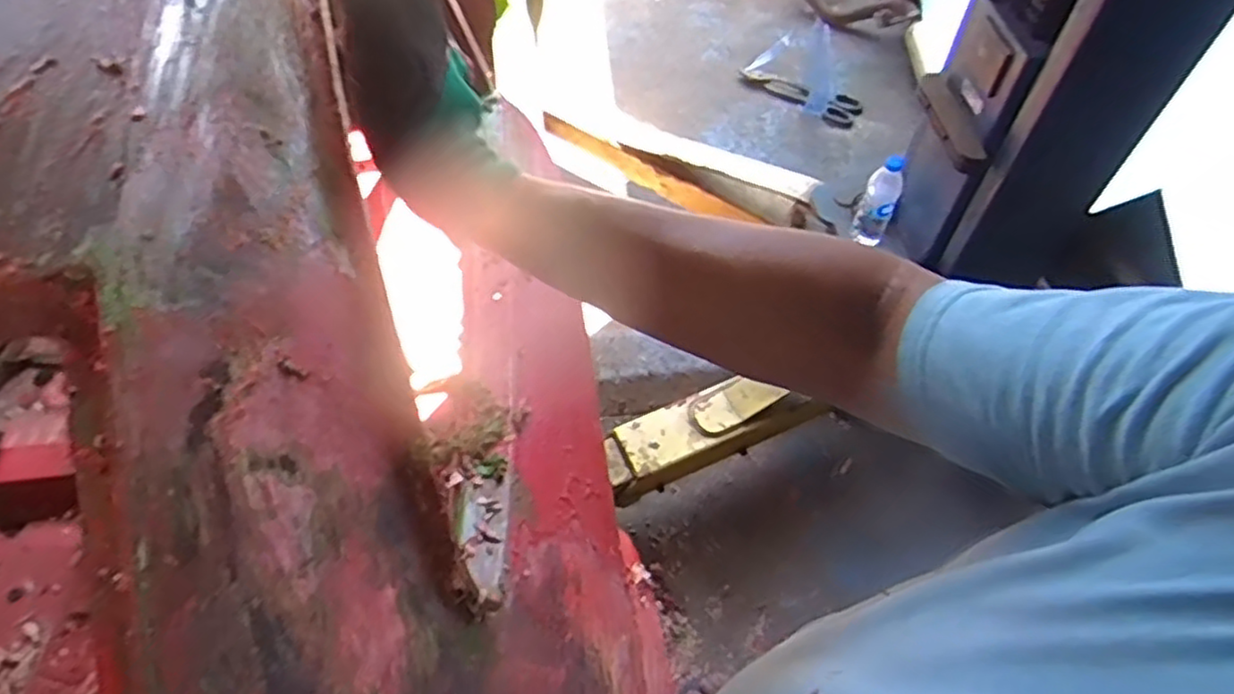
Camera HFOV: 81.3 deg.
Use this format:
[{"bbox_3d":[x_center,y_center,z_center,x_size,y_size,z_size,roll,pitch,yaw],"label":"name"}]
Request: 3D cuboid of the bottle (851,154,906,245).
[{"bbox_3d":[0.519,-0.282,1.435,0.068,0.203,0.058,25,60,16],"label":"bottle"}]

